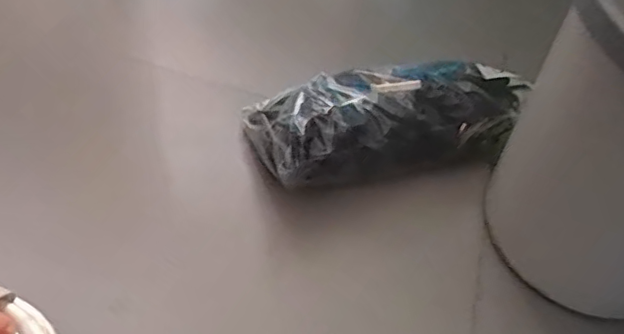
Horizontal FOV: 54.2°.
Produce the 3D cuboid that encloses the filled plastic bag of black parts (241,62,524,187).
[{"bbox_3d":[0.061,-0.036,0.519,0.218,0.082,0.104,-11,54,-17],"label":"filled plastic bag of black parts"}]

